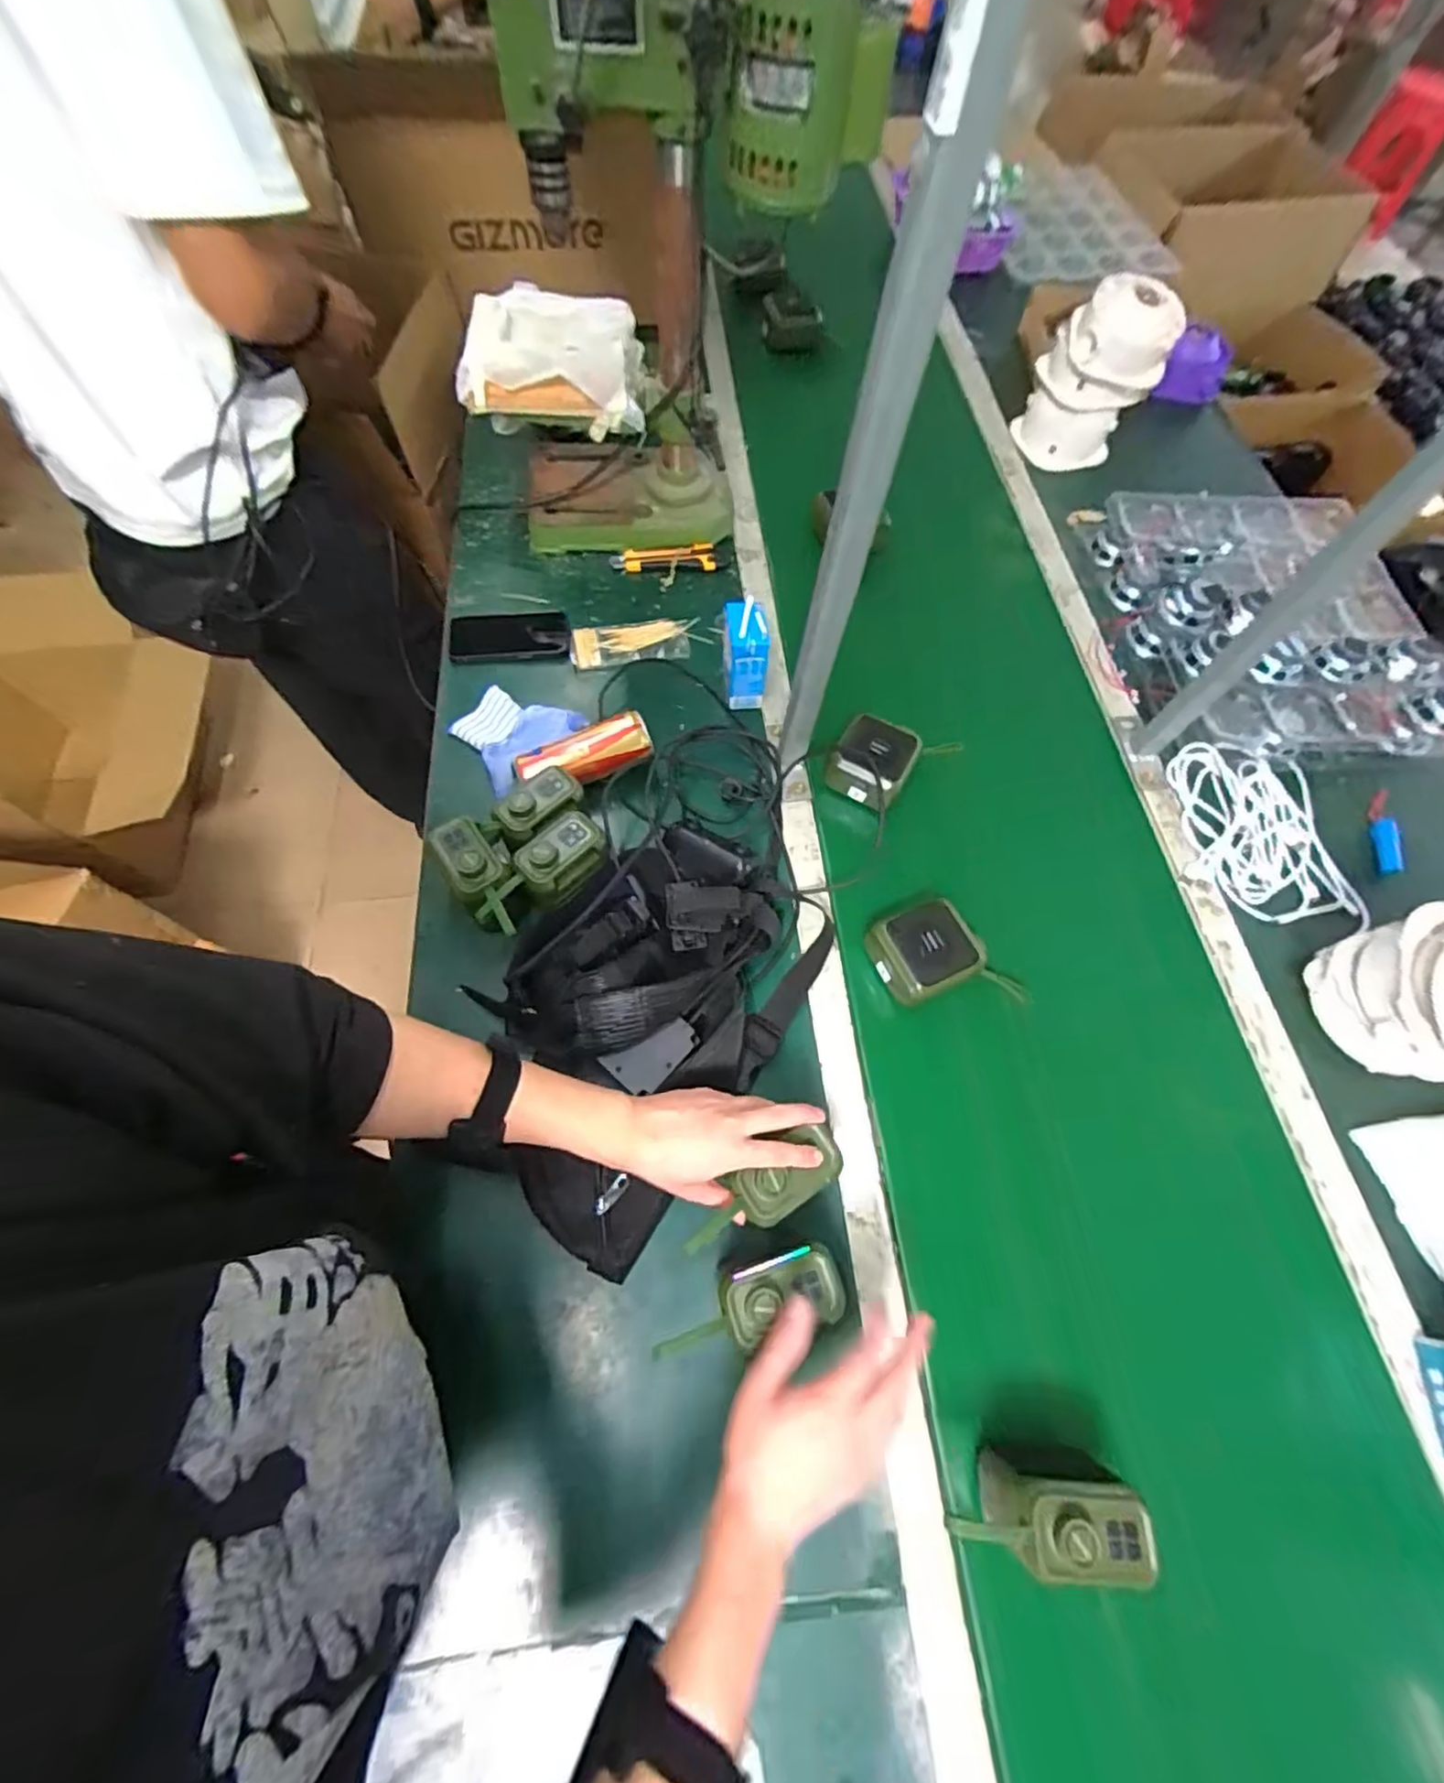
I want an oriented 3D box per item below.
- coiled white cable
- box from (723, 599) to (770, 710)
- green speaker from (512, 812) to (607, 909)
[{"bbox_3d":[0.622,-0.071,0.745,0.179,0.020,0.218,6,65,0],"label":"coiled white cable"},{"bbox_3d":[0.027,-0.277,0.768,0.050,0.122,0.058,-1,66,-3],"label":"box"},{"bbox_3d":[-0.155,-0.032,0.624,0.056,0.046,0.089,38,69,14],"label":"green speaker"}]

